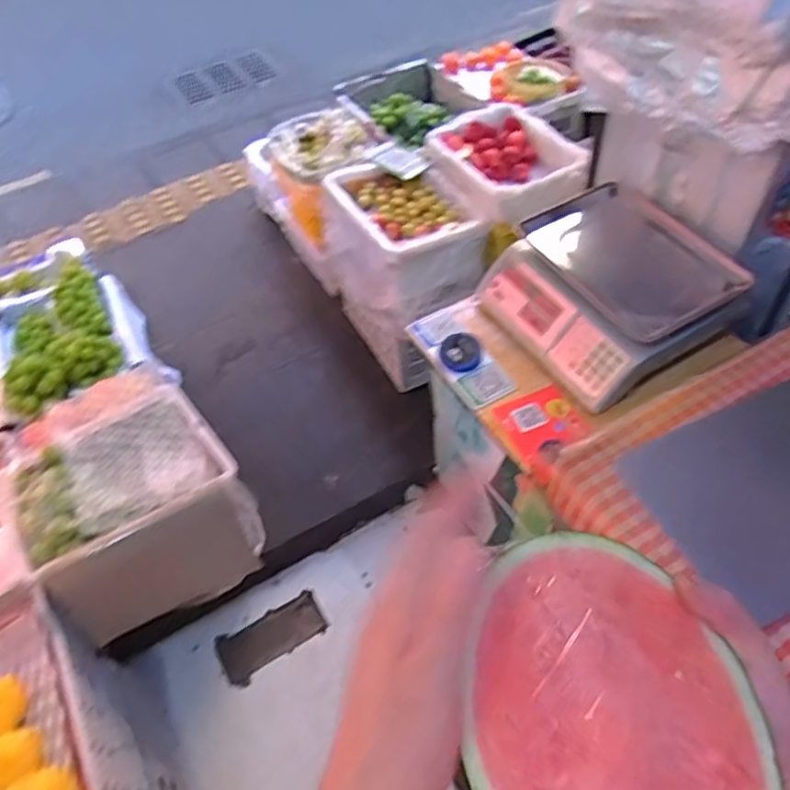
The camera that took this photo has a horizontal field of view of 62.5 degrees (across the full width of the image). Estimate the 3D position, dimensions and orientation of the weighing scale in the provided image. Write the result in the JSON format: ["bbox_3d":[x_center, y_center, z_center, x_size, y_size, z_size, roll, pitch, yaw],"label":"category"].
[{"bbox_3d":[0.344,-0.196,1.119,0.312,0.112,0.384,-28,55,-15],"label":"weighing scale"}]

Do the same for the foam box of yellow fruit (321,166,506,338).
[{"bbox_3d":[0.015,-0.409,1.683,0.319,0.222,0.440,-27,55,-15],"label":"foam box of yellow fruit"}]

